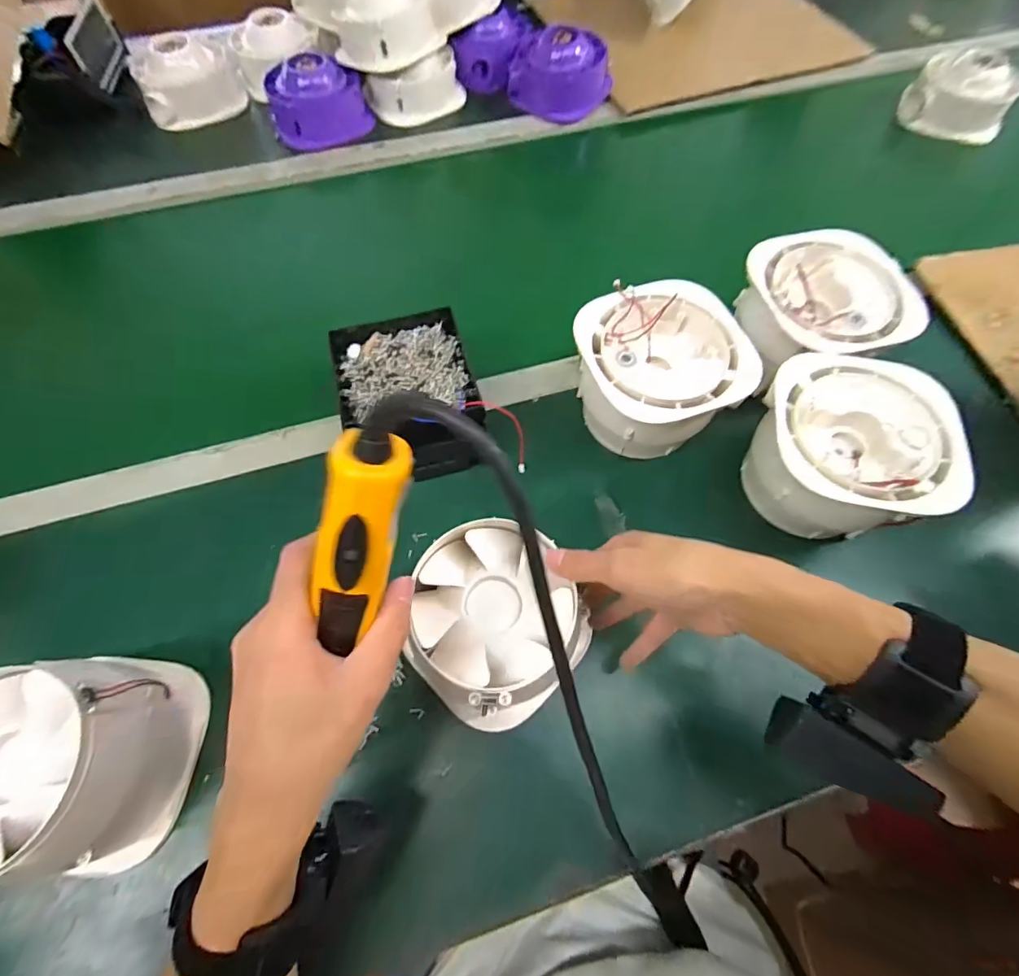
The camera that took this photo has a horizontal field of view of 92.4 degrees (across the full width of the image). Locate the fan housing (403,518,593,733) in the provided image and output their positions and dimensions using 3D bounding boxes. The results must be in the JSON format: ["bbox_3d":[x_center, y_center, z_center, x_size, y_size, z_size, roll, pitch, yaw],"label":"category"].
[{"bbox_3d":[-0.010,0.097,0.358,0.116,0.087,0.122,0,64,0],"label":"fan housing"}]

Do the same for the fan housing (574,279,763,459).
[{"bbox_3d":[0.131,-0.105,0.452,0.147,0.087,0.143,-1,64,-1],"label":"fan housing"}]

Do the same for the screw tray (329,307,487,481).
[{"bbox_3d":[-0.095,-0.085,0.461,0.120,0.067,0.154,-14,65,-7],"label":"screw tray"}]

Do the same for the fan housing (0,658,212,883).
[{"bbox_3d":[-0.296,0.186,0.317,0.119,0.095,0.119,-8,65,-4],"label":"fan housing"}]

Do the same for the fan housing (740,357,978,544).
[{"bbox_3d":[0.275,-0.029,0.417,0.136,0.095,0.138,12,65,5],"label":"fan housing"}]

